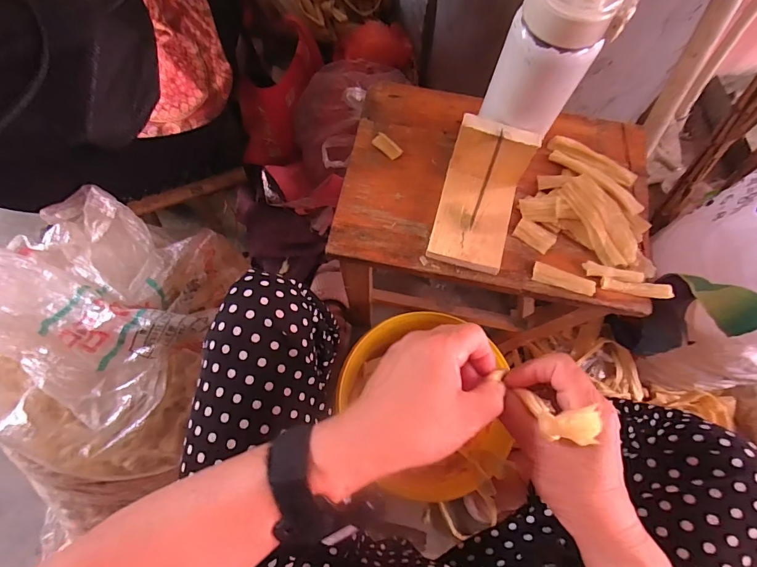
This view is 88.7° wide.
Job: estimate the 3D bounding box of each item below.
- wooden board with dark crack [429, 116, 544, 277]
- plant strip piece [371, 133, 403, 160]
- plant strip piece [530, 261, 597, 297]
[{"bbox_3d":[0.103,-0.086,0.386,0.076,0.077,0.119,15,71,5],"label":"wooden board with dark crack"},{"bbox_3d":[0.010,-0.160,0.450,0.036,0.005,0.020,39,75,12],"label":"plant strip piece"},{"bbox_3d":[0.192,-0.005,0.400,0.062,0.006,0.021,19,71,6],"label":"plant strip piece"}]

